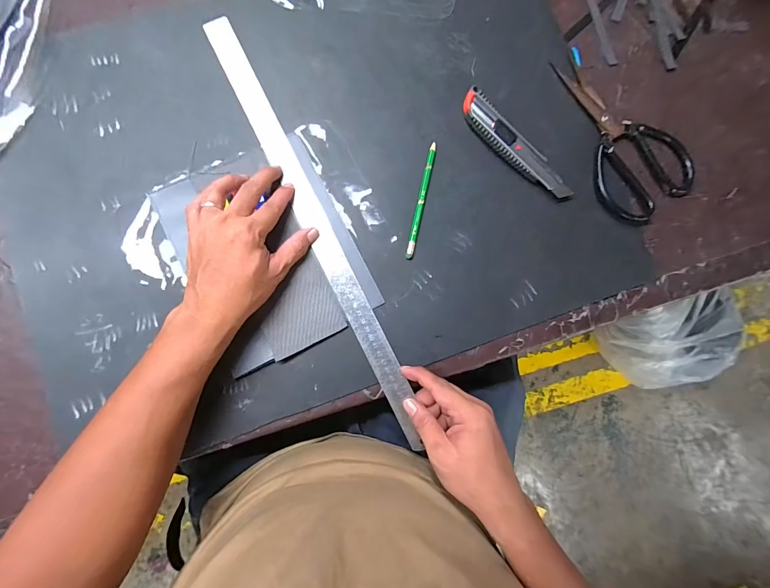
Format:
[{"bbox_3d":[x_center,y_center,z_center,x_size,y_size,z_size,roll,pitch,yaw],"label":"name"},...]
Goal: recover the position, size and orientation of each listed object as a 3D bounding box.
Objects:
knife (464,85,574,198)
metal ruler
[{"bbox_3d":[0.152,-0.173,0.400,0.162,0.012,0.038,43,83,-1],"label":"knife"},{"bbox_3d":[-0.074,-0.075,0.380,0.035,0.005,0.505,-26,88,-8],"label":"metal ruler"}]

